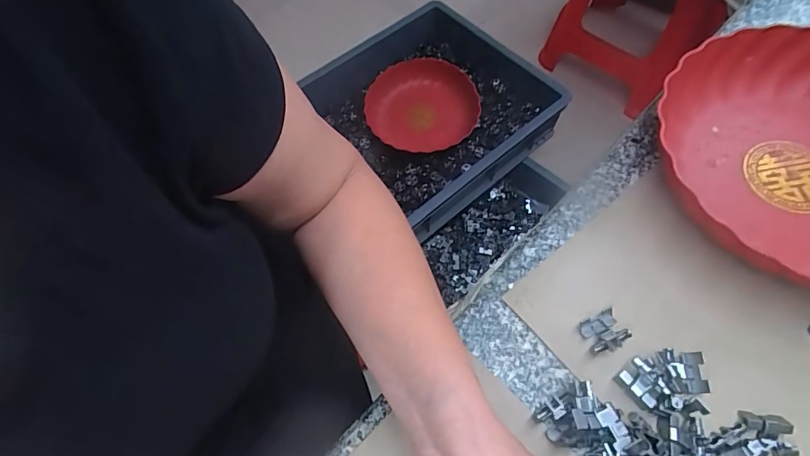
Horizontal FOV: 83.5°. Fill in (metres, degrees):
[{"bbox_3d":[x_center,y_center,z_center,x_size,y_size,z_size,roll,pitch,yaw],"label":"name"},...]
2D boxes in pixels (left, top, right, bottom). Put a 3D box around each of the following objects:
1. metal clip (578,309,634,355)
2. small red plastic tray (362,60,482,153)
[{"bbox_3d":[0.145,0.075,0.330,0.029,0.006,0.026,-23,64,-8],"label":"metal clip"},{"bbox_3d":[0.038,-0.312,1.133,0.290,0.040,0.249,-3,73,14],"label":"small red plastic tray"}]

